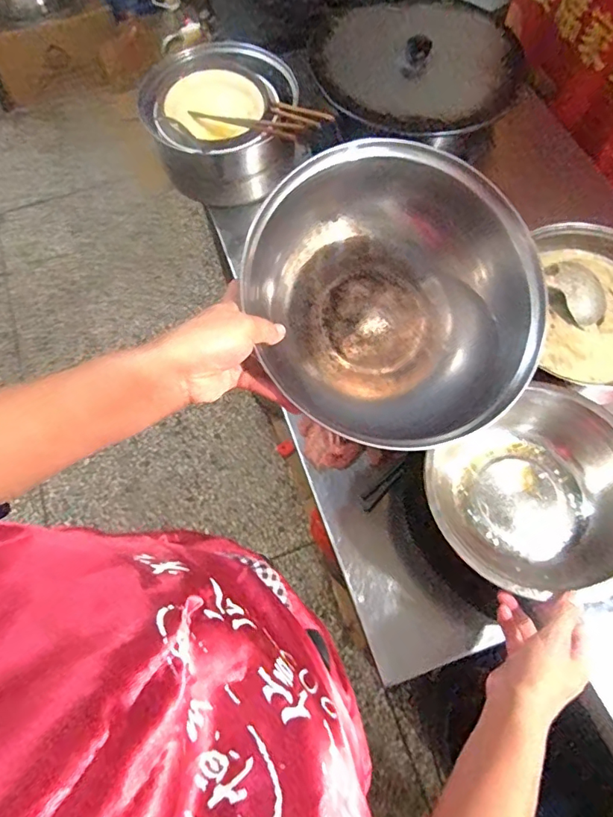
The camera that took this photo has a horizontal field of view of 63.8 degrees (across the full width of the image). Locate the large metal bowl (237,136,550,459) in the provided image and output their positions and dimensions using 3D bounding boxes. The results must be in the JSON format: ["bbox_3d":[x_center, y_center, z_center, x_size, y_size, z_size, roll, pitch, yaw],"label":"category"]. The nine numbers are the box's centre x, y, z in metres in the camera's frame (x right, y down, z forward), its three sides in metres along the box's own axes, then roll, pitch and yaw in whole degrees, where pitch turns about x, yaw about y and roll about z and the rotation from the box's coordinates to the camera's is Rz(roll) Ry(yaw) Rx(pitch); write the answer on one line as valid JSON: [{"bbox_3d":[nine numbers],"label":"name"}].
[{"bbox_3d":[0.084,-0.105,0.455,0.258,0.116,0.258,2,79,-9],"label":"large metal bowl"}]

